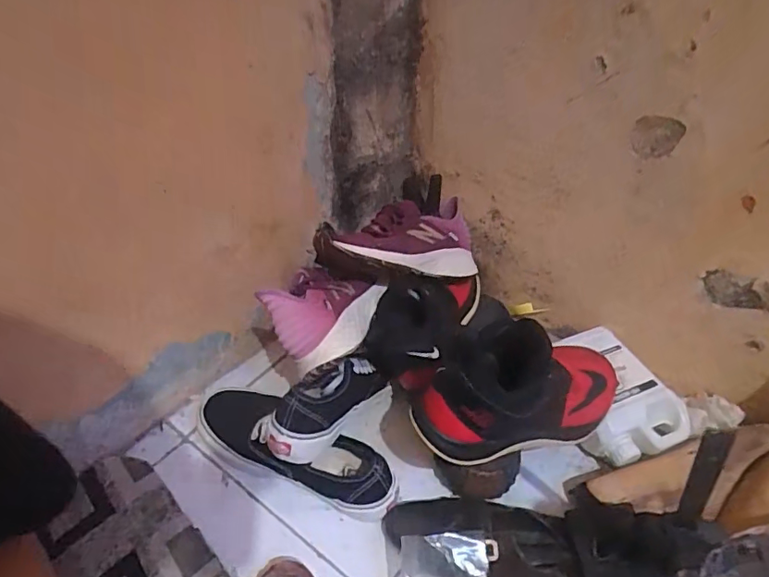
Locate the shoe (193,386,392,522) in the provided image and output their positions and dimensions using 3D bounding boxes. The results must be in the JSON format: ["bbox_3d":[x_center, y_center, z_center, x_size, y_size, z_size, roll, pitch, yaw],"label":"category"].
[{"bbox_3d":[-0.107,0.187,0.609,0.260,0.062,0.087,17,44,15],"label":"shoe"}]

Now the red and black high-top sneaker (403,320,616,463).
[{"bbox_3d":[0.171,0.098,0.551,0.270,0.128,0.099,-1,38,-34],"label":"red and black high-top sneaker"}]

